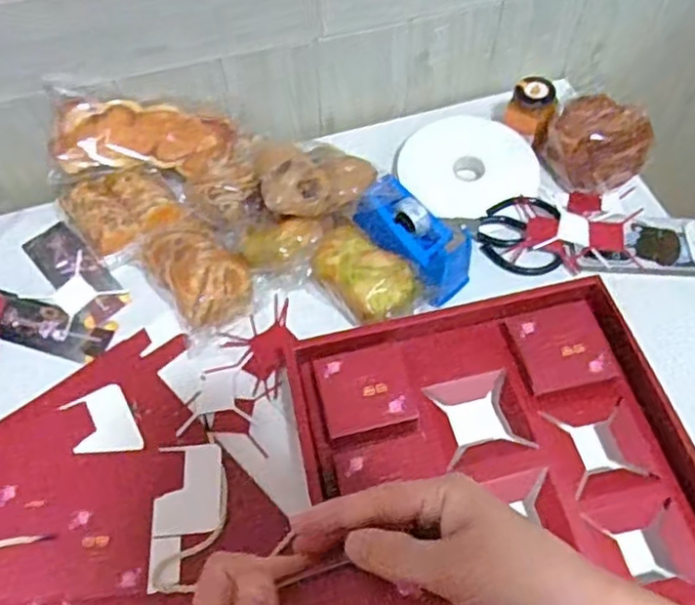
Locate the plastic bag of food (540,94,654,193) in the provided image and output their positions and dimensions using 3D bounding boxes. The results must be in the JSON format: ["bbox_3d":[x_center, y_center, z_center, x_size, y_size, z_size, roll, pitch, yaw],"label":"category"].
[{"bbox_3d":[0.303,-0.196,0.814,0.100,0.070,0.107,-33,63,-18],"label":"plastic bag of food"}]

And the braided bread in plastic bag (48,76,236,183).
[{"bbox_3d":[-0.232,-0.186,0.782,0.210,0.097,0.048,2,10,-27],"label":"braided bread in plastic bag"}]

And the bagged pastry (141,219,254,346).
[{"bbox_3d":[-0.164,-0.034,0.735,0.092,0.064,0.127,-29,62,-16],"label":"bagged pastry"}]

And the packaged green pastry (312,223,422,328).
[{"bbox_3d":[0.020,-0.029,0.719,0.119,0.041,0.077,38,66,22],"label":"packaged green pastry"}]

